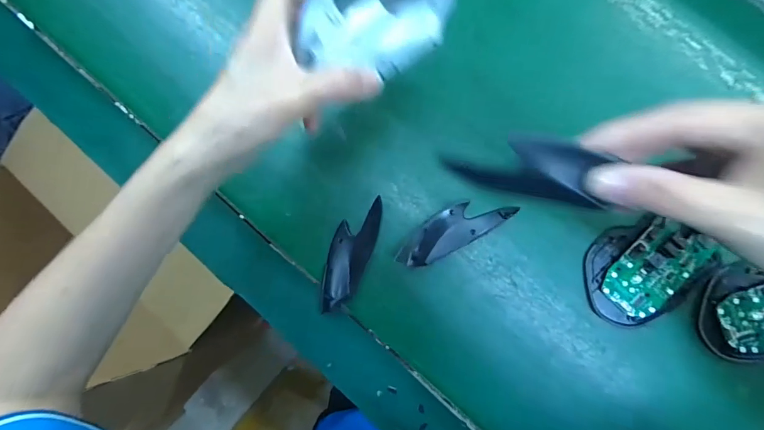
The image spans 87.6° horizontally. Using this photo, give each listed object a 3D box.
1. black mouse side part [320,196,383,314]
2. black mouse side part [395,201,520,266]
[{"bbox_3d":[-0.027,0.032,0.327,0.032,0.015,0.097,21,90,5],"label":"black mouse side part"},{"bbox_3d":[0.057,0.011,0.316,0.095,0.014,0.032,-30,86,3],"label":"black mouse side part"}]

